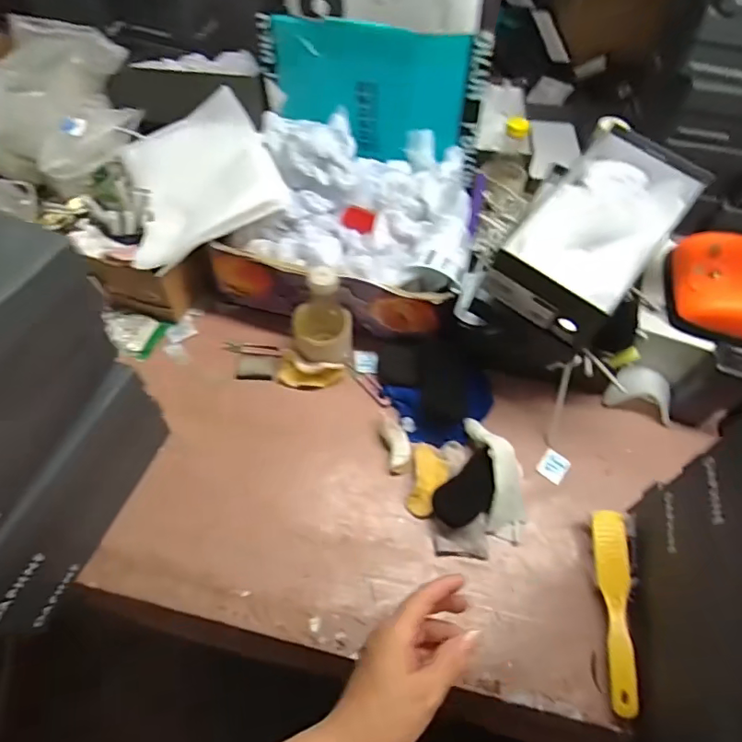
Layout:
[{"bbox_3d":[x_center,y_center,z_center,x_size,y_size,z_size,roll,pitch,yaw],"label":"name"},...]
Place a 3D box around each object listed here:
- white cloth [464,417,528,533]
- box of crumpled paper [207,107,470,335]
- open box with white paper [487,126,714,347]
[{"bbox_3d":[0.176,0.144,0.732,0.064,0.058,0.173,-10,57,-9],"label":"white cloth"},{"bbox_3d":[-0.032,-0.227,0.876,0.387,0.219,0.285,17,57,9],"label":"box of crumpled paper"},{"bbox_3d":[0.305,-0.187,0.711,0.157,0.108,0.303,35,77,19],"label":"open box with white paper"}]

